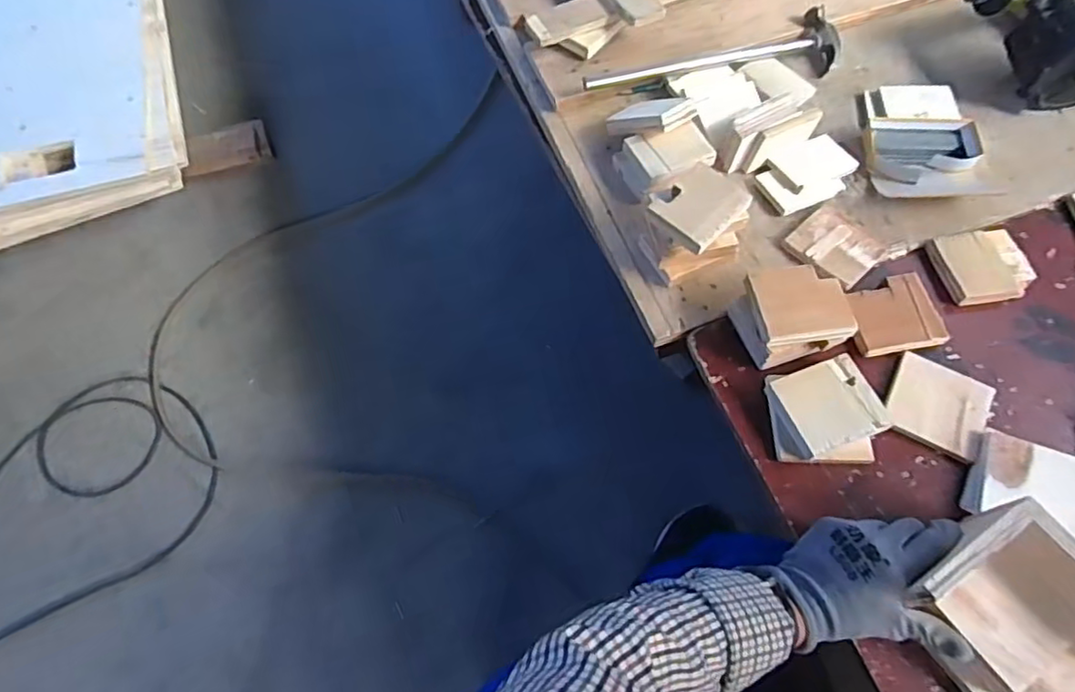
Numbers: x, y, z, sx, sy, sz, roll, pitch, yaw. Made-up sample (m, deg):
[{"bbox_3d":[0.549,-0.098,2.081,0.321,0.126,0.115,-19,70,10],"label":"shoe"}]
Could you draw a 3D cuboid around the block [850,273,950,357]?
[{"bbox_3d":[0.394,-0.035,0.682,0.097,0.013,0.087,-10,66,-4],"label":"block"}]

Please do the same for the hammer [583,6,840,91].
[{"bbox_3d":[0.236,-0.381,0.826,0.360,0.029,0.089,-14,67,-6],"label":"hammer"}]

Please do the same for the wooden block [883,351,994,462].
[{"bbox_3d":[0.412,0.060,0.636,0.096,0.013,0.091,28,69,12],"label":"wooden block"}]

